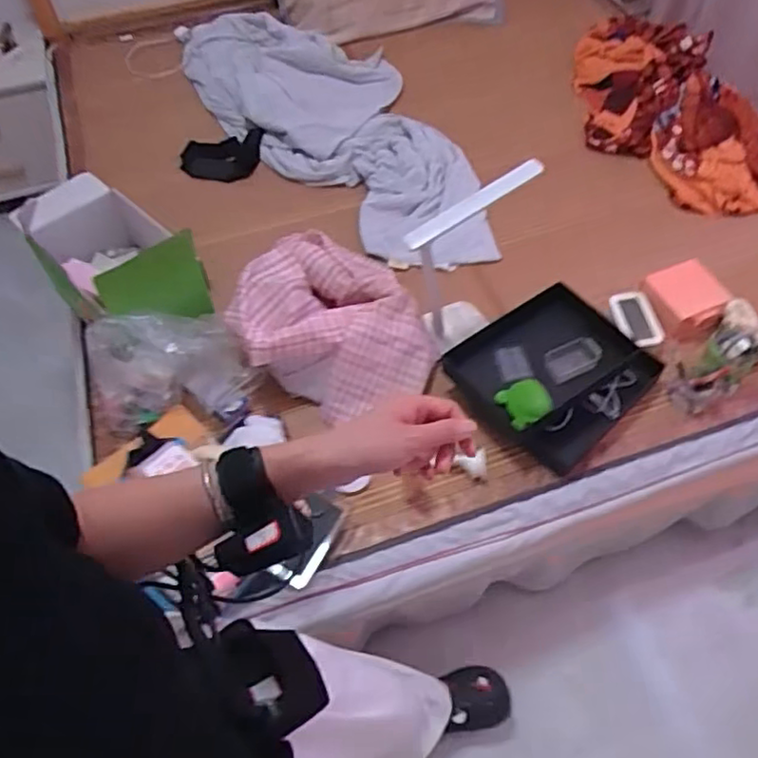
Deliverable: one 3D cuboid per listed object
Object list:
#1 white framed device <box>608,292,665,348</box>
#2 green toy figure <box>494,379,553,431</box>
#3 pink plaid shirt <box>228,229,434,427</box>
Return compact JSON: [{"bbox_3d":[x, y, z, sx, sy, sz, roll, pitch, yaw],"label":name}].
[{"bbox_3d":[0.518,-0.122,1.292,0.089,0.021,0.124,-6,56,-2],"label":"white framed device"},{"bbox_3d":[0.265,0.046,1.157,0.081,0.044,0.095,-25,59,-14],"label":"green toy figure"},{"bbox_3d":[-0.092,-0.088,1.275,0.388,0.173,0.315,32,63,21],"label":"pink plaid shirt"}]

